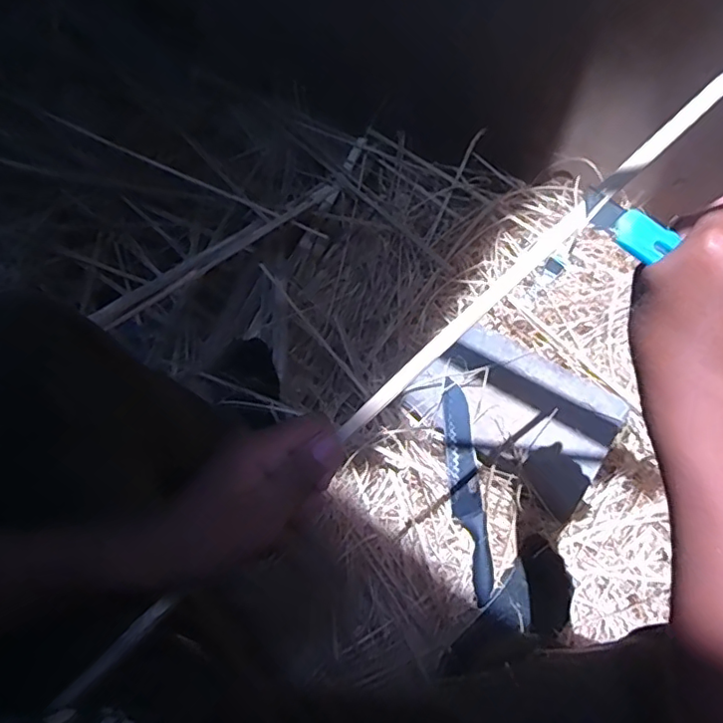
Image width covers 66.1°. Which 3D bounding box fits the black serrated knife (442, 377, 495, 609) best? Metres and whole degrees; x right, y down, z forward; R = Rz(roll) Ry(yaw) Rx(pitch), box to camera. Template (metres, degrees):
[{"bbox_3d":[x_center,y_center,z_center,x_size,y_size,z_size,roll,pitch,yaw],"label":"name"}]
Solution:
[{"bbox_3d":[0.145,0.178,0.777,0.039,0.016,0.295,-6,79,-6],"label":"black serrated knife"}]

